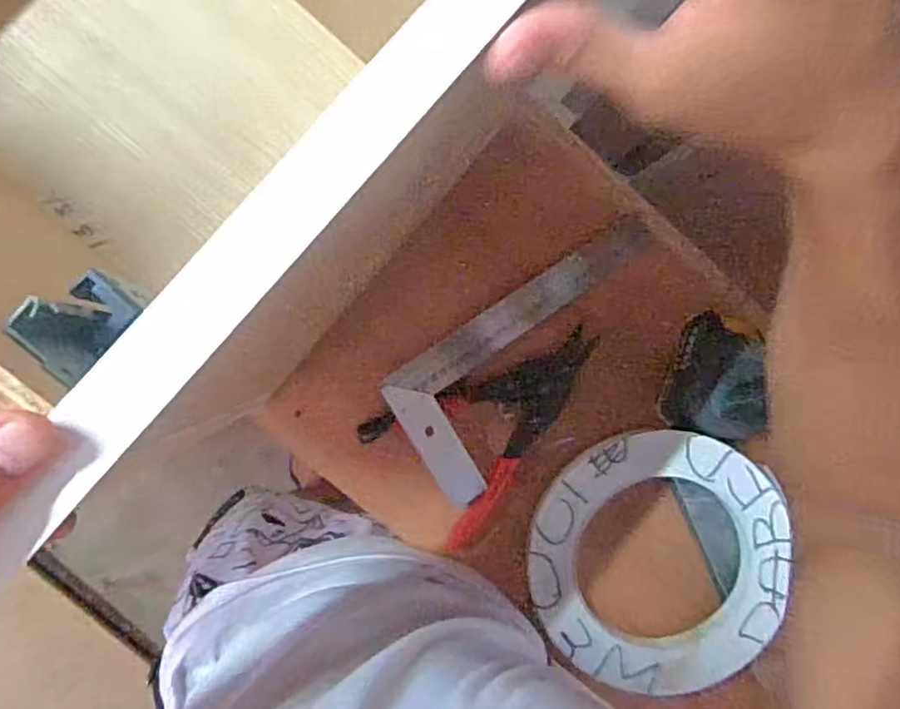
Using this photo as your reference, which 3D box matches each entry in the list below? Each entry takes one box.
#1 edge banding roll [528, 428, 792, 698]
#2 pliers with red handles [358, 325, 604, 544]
[{"bbox_3d":[0.195,0.192,0.601,0.236,0.036,0.236,0,90,-8],"label":"edge banding roll"},{"bbox_3d":[0.047,0.055,0.590,0.219,0.022,0.138,-40,95,-7],"label":"pliers with red handles"}]

